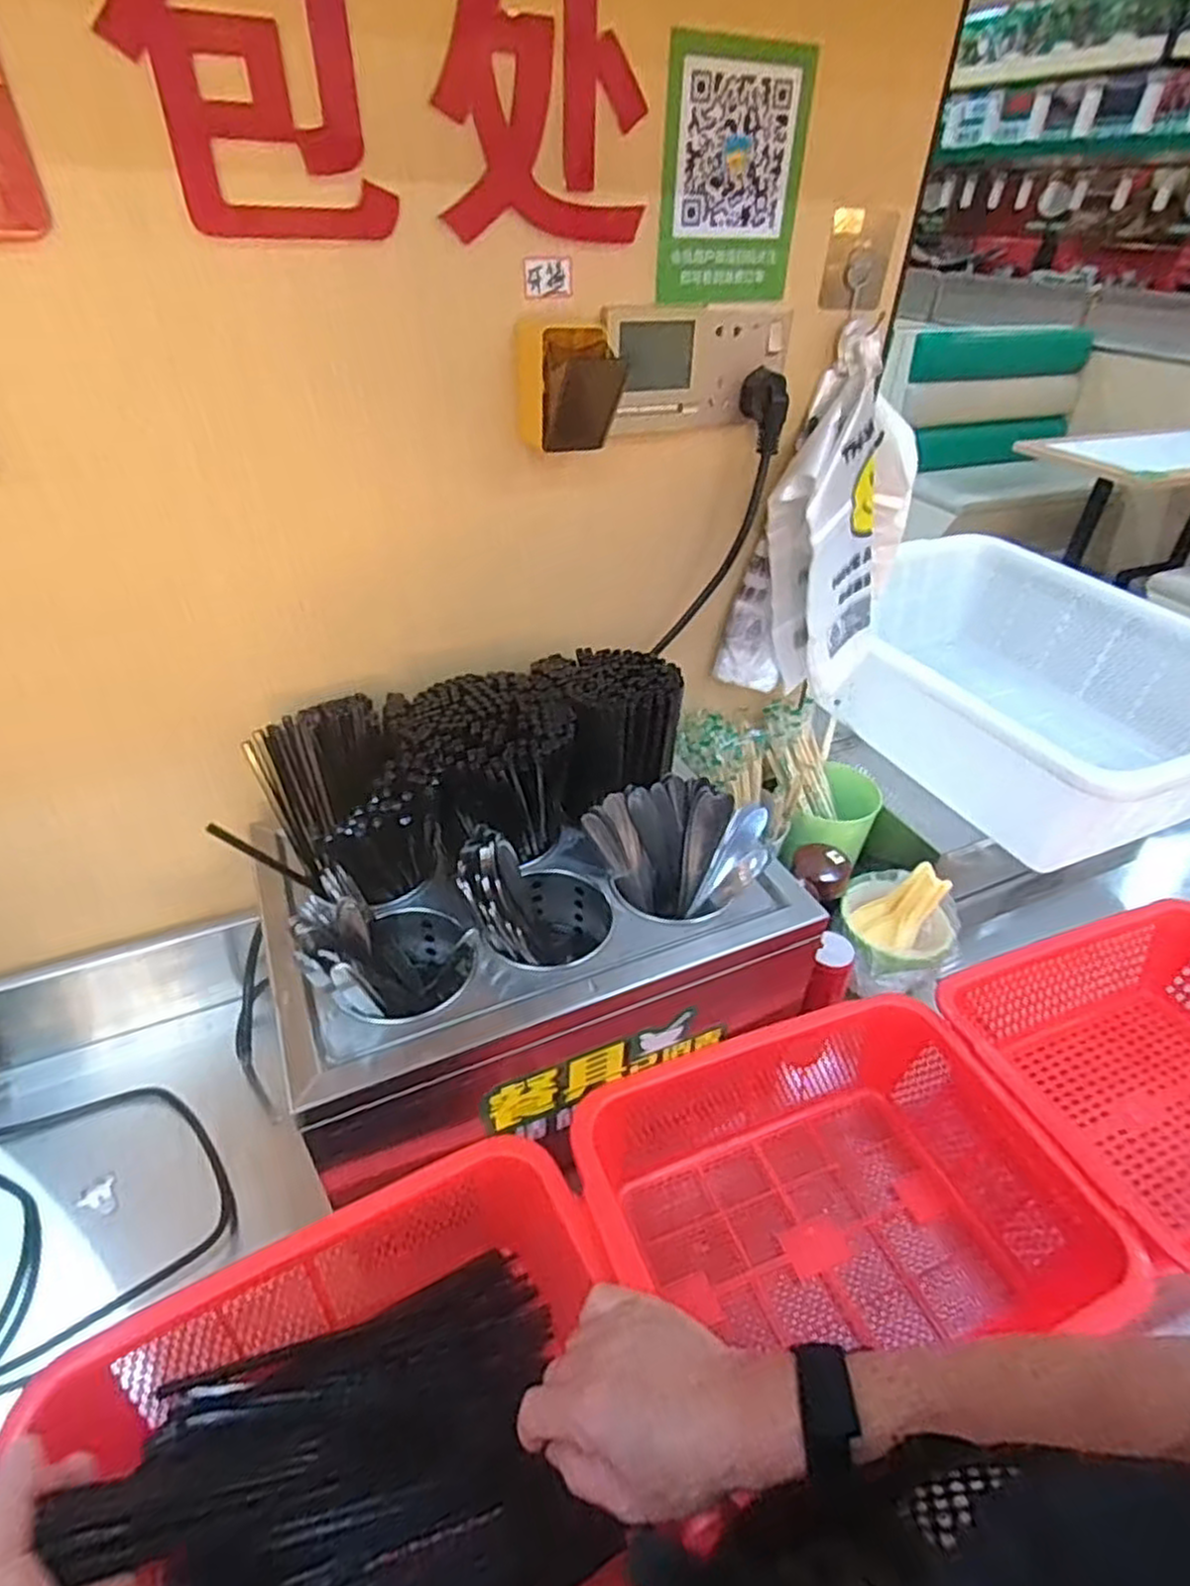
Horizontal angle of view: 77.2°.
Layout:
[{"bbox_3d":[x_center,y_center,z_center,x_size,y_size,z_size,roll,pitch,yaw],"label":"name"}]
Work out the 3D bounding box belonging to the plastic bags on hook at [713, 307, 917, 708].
[{"bbox_3d":[0.228,-0.261,0.734,0.101,0.317,0.158,26,44,28],"label":"plastic bags on hook"}]

